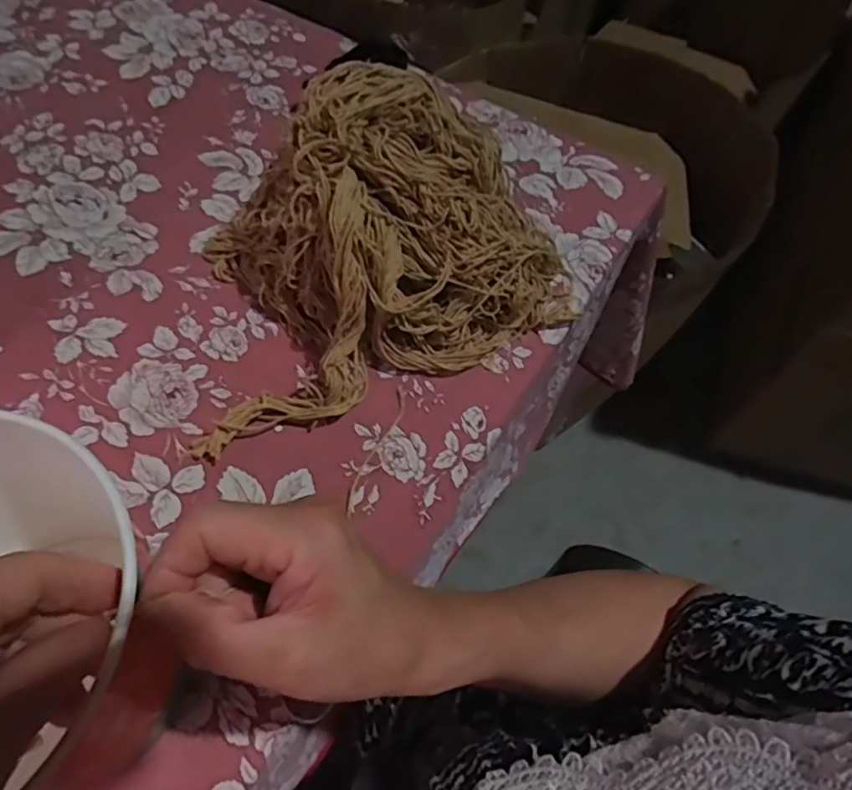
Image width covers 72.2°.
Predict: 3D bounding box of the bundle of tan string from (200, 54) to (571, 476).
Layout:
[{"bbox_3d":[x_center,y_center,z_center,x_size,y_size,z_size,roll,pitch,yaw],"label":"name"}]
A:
[{"bbox_3d":[-0.032,-0.108,0.400,0.289,0.122,0.186,-17,62,-13],"label":"bundle of tan string"}]

